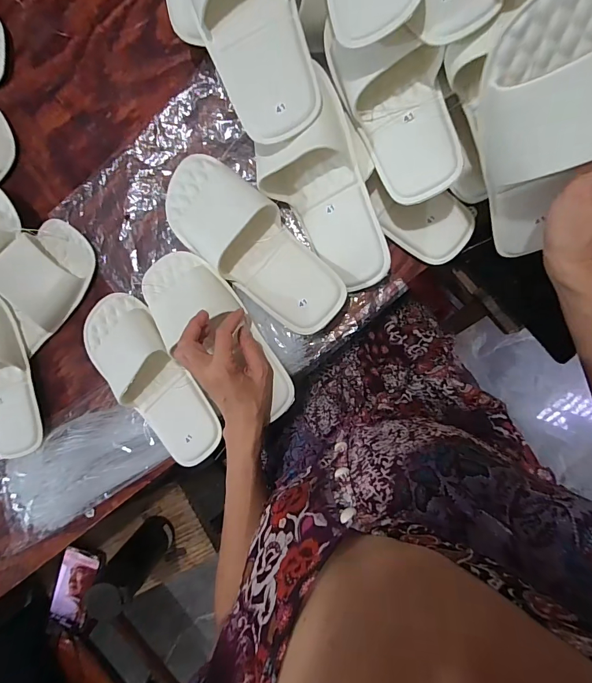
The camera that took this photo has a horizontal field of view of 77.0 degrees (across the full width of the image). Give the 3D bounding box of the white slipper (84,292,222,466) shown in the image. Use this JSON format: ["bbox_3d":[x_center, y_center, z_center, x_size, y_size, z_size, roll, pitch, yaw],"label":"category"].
[{"bbox_3d":[-0.186,0.048,0.463,0.103,0.049,0.241,-37,87,6],"label":"white slipper"}]

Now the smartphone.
[{"bbox_3d":[-0.424,0.470,0.710,0.073,0.016,0.156,16,93,7],"label":"smartphone"}]

